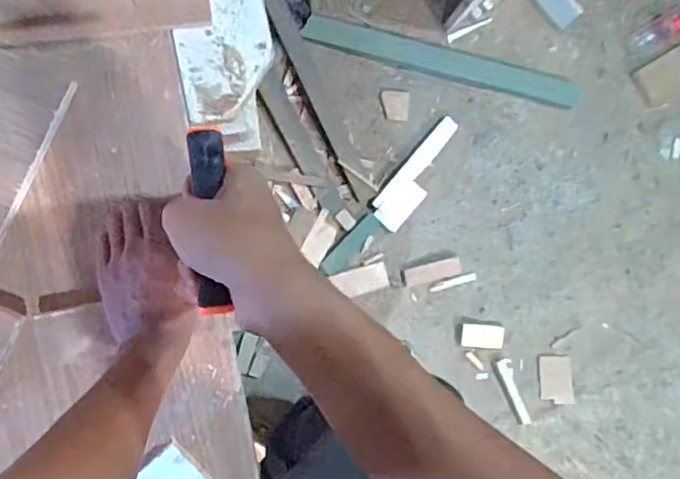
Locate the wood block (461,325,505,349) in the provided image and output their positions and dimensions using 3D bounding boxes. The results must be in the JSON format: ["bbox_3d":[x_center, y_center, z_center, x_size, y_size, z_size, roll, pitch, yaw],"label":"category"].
[{"bbox_3d":[0.328,0.224,1.338,0.094,0.023,0.054,5,87,-8],"label":"wood block"}]

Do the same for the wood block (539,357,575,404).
[{"bbox_3d":[0.489,0.317,1.319,0.076,0.012,0.106,-1,80,5],"label":"wood block"}]

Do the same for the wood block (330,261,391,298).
[{"bbox_3d":[0.048,0.094,1.304,0.122,0.013,0.060,-16,90,-9],"label":"wood block"}]

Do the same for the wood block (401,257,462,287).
[{"bbox_3d":[0.208,0.074,1.324,0.137,0.015,0.041,-13,89,-9],"label":"wood block"}]

